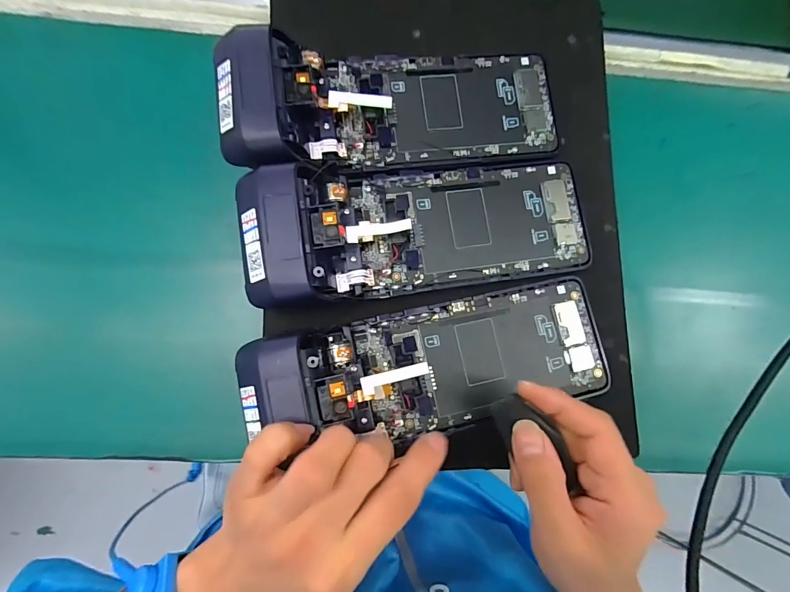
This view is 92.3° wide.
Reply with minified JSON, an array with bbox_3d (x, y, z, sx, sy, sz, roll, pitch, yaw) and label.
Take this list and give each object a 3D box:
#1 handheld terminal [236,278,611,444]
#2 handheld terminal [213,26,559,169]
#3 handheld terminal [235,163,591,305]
[{"bbox_3d":[0.026,0.042,0.235,0.220,0.030,0.079,-7,84,-17],"label":"handheld terminal"},{"bbox_3d":[0.004,-0.128,0.242,0.215,0.040,0.079,-9,84,-7],"label":"handheld terminal"},{"bbox_3d":[0.022,-0.047,0.233,0.217,0.043,0.080,-8,84,-7],"label":"handheld terminal"}]

